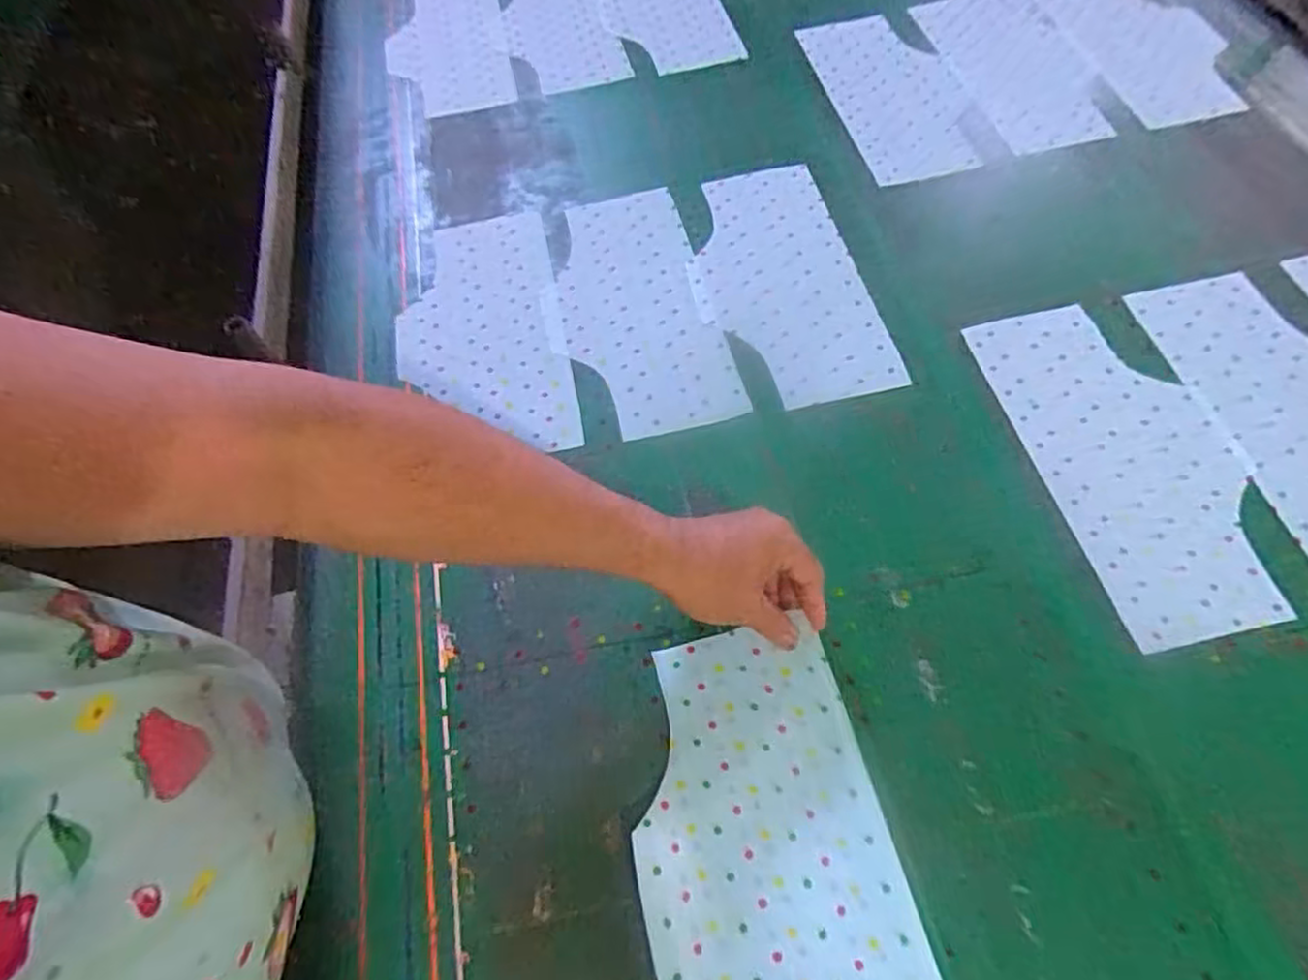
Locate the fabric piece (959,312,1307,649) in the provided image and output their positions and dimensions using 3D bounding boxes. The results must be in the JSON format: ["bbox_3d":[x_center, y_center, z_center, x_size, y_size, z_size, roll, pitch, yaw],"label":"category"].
[{"bbox_3d":[0.401,-0.032,0.614,0.157,0.005,0.321,-12,59,-2],"label":"fabric piece"}]

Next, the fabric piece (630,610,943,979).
[{"bbox_3d":[0.077,0.249,0.475,0.164,0.011,0.314,-12,60,-4],"label":"fabric piece"}]

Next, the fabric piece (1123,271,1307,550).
[{"bbox_3d":[0.557,-0.065,0.616,0.155,0.005,0.319,-11,60,-3],"label":"fabric piece"}]

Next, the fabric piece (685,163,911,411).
[{"bbox_3d":[0.124,-0.221,0.740,0.162,0.007,0.324,-11,60,-3],"label":"fabric piece"}]

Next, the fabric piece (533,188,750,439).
[{"bbox_3d":[-0.028,-0.190,0.736,0.163,0.004,0.323,-13,60,-4],"label":"fabric piece"}]

